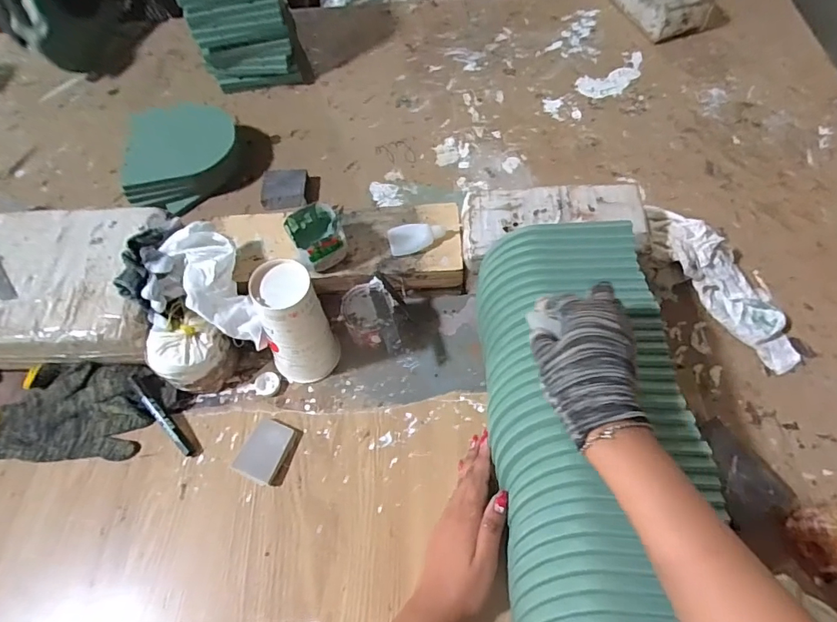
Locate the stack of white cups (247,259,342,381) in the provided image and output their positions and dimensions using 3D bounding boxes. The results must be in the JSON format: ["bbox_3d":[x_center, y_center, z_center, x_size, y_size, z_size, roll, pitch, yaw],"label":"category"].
[{"bbox_3d":[-0.142,0.019,0.557,0.068,0.173,0.077,16,64,11],"label":"stack of white cups"}]

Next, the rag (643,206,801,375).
[{"bbox_3d":[0.389,-0.043,0.617,0.088,0.053,0.260,-34,66,-14],"label":"rag"}]

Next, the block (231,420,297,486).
[{"bbox_3d":[-0.177,0.162,0.555,0.051,0.010,0.067,21,65,13],"label":"block"}]

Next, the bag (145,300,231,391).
[{"bbox_3d":[-0.276,0.051,0.575,0.076,0.101,0.077,29,67,17],"label":"bag"}]

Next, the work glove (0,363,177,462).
[{"bbox_3d":[-0.413,0.124,0.586,0.203,0.029,0.110,-1,62,2],"label":"work glove"}]

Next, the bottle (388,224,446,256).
[{"bbox_3d":[-0.002,-0.093,0.607,0.070,0.019,0.033,-11,60,-2],"label":"bottle"}]

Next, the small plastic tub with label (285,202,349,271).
[{"bbox_3d":[-0.123,-0.093,0.591,0.058,0.050,0.068,-30,63,-13],"label":"small plastic tub with label"}]

